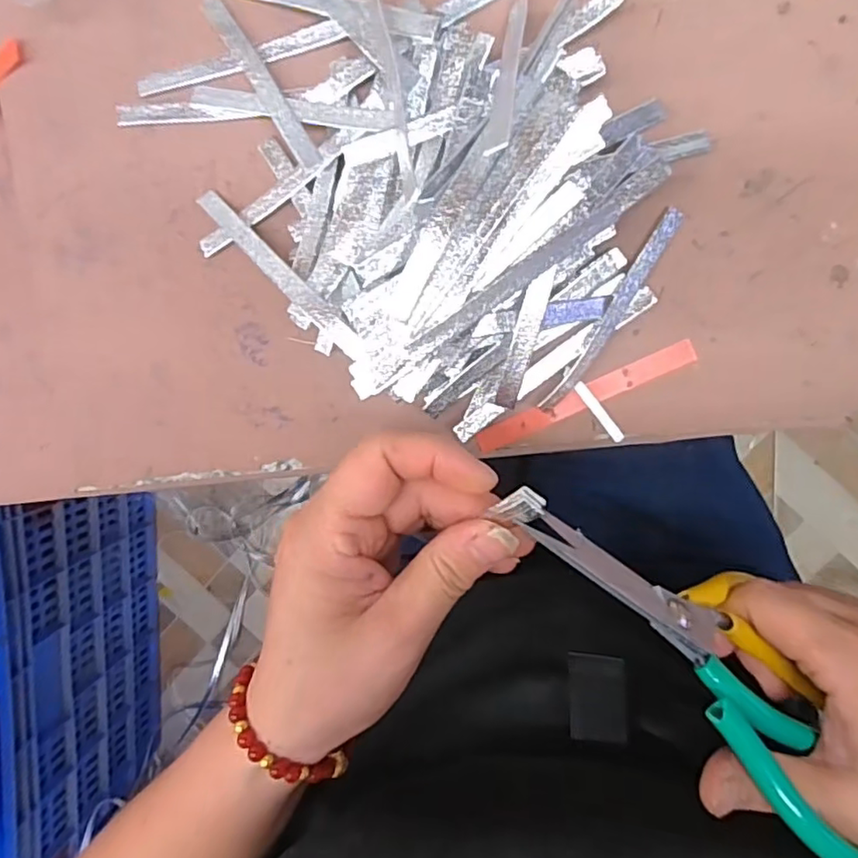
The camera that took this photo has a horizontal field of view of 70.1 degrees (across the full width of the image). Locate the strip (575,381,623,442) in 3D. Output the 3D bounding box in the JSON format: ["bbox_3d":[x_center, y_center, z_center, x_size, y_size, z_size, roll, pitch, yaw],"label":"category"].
[{"bbox_3d":[0.075,-0.007,0.269,0.005,0.004,0.032,-36,93,8],"label":"strip"}]

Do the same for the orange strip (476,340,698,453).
[{"bbox_3d":[0.068,-0.014,0.269,0.100,0.005,0.009,-24,95,7],"label":"orange strip"}]

